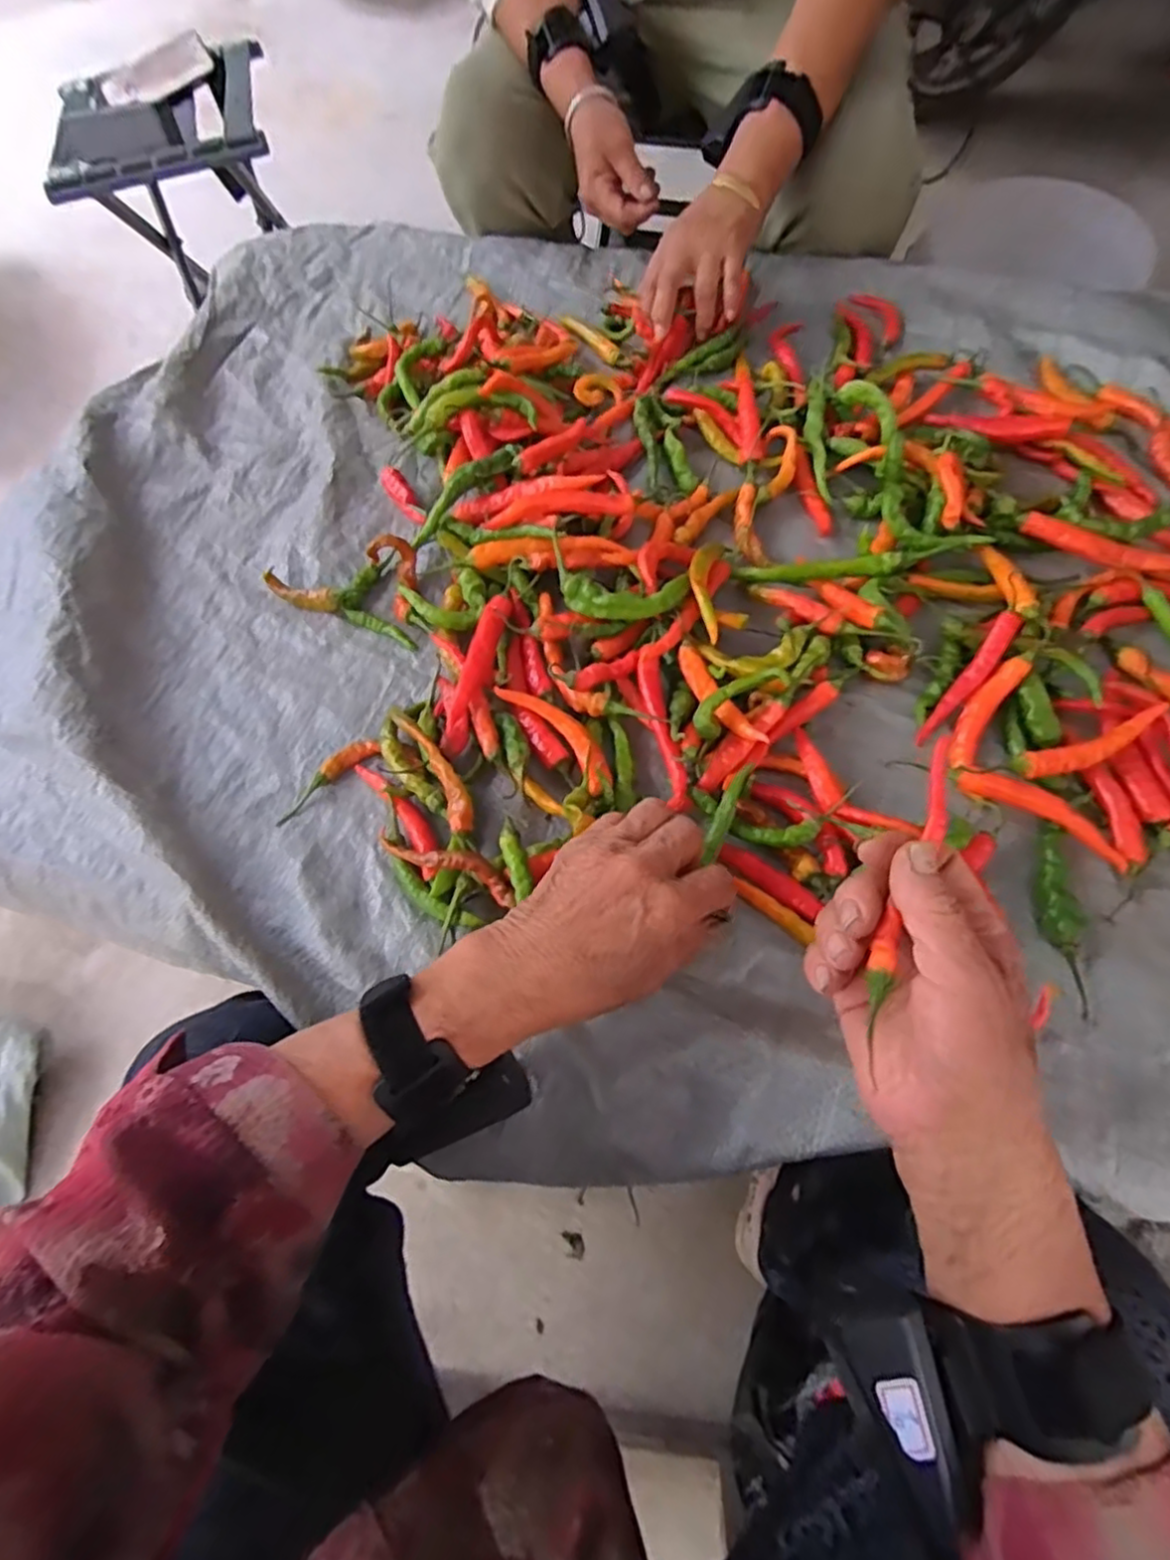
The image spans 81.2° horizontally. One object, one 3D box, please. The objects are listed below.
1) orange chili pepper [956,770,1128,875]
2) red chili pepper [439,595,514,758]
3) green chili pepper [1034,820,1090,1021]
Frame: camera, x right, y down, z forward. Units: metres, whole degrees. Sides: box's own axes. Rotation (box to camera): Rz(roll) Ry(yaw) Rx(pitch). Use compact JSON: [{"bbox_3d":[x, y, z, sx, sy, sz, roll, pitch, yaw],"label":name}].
[{"bbox_3d":[0.271,0.021,0.407,0.097,0.017,0.019,33,68,18],"label":"orange chili pepper"},{"bbox_3d":[-0.071,-0.076,0.445,0.018,0.023,0.126,12,63,8],"label":"red chili pepper"},{"bbox_3d":[0.266,0.071,0.378,0.020,0.018,0.108,7,62,6],"label":"green chili pepper"}]

